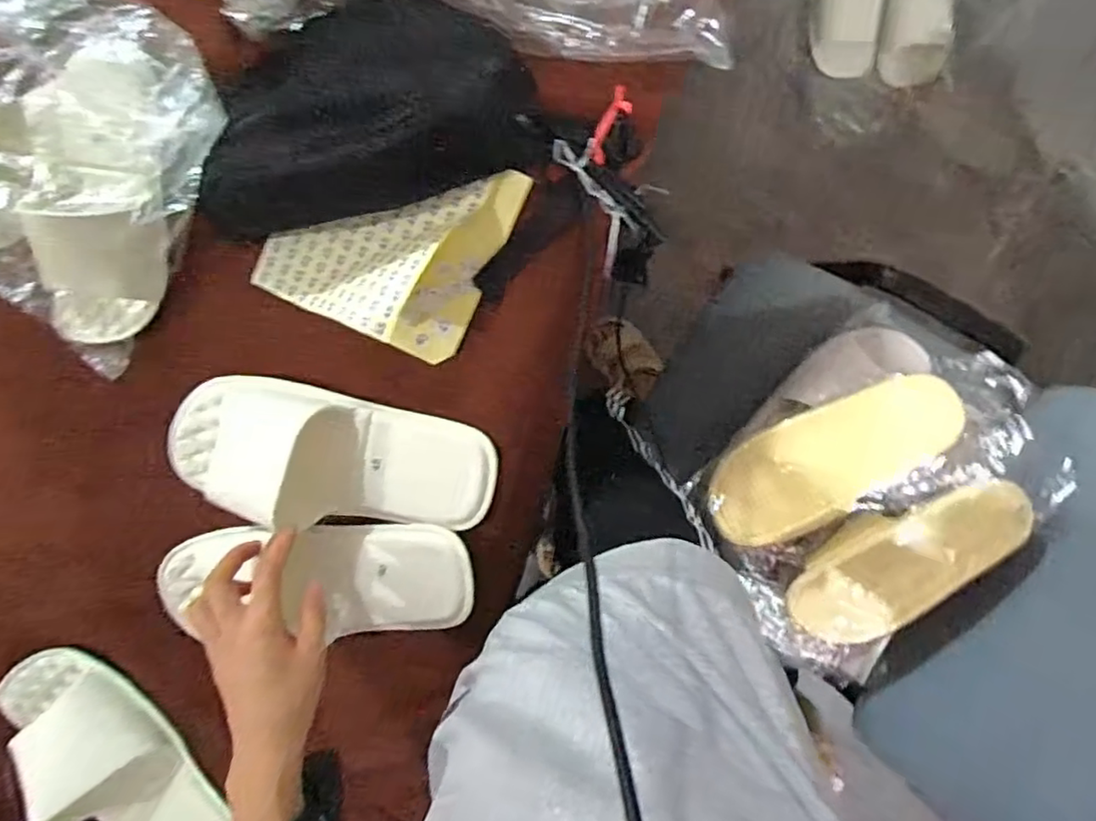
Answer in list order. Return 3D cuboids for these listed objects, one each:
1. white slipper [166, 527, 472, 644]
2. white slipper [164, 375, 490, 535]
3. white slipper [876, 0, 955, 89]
[{"bbox_3d":[-0.194,0.138,0.548,0.261,0.062,0.092,3,97,5],"label":"white slipper"},{"bbox_3d":[-0.184,0.044,0.545,0.275,0.079,0.116,10,97,5],"label":"white slipper"},{"bbox_3d":[0.644,-0.706,1.133,0.107,0.058,0.263,4,97,6],"label":"white slipper"}]

